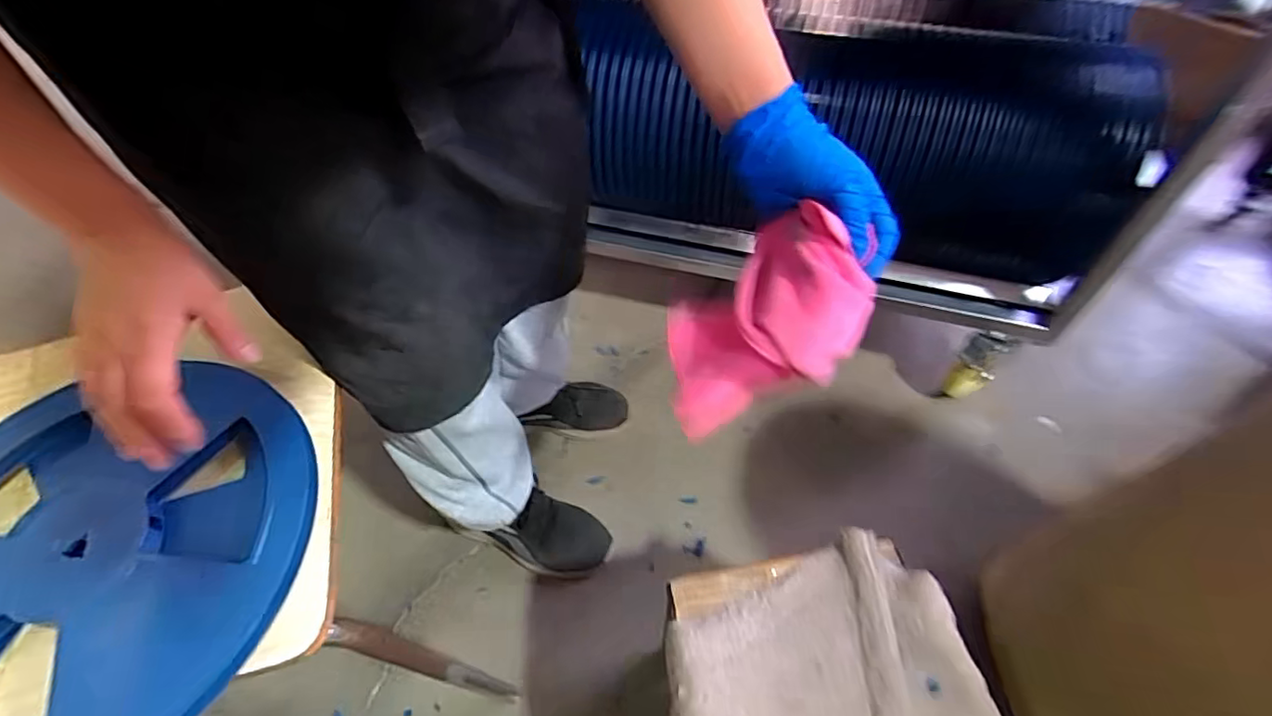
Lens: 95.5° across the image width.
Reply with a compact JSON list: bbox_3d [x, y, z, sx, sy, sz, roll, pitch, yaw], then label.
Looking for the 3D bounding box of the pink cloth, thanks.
[{"bbox_3d":[0.093,-0.033,0.435,0.125,0.147,0.108,-9,53,-8],"label":"pink cloth"}]

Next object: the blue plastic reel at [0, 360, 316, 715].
[{"bbox_3d":[-0.409,0.147,0.410,0.330,0.059,0.289,2,53,0],"label":"blue plastic reel"}]

